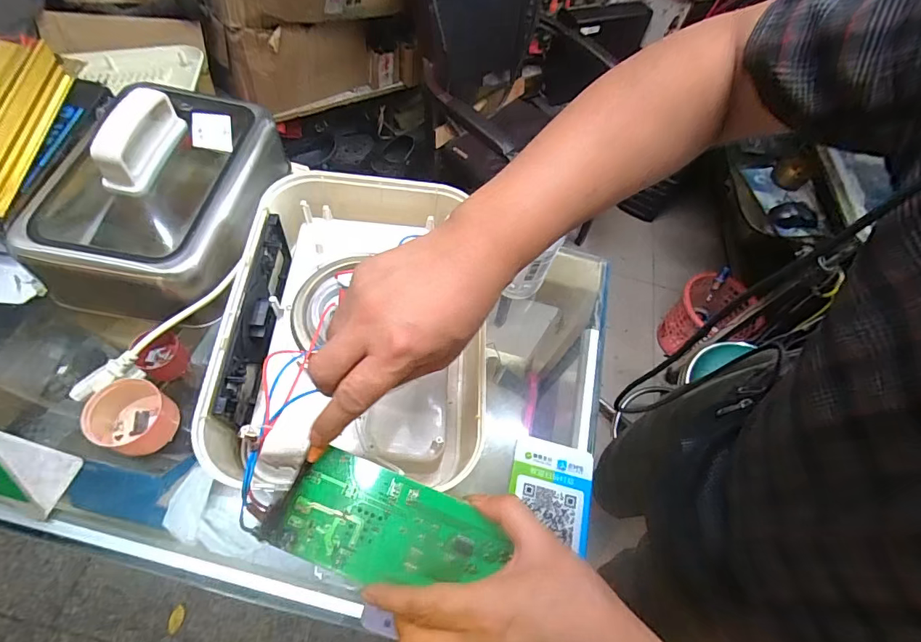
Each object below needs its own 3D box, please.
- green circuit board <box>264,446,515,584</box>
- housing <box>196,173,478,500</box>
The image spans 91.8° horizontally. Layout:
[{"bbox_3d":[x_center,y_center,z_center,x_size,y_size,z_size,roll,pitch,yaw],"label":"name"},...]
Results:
[{"bbox_3d":[-0.049,0.146,0.316,0.156,0.004,0.071,22,75,0],"label":"green circuit board"},{"bbox_3d":[-0.104,0.002,0.477,0.244,0.107,0.317,3,60,-8],"label":"housing"}]

